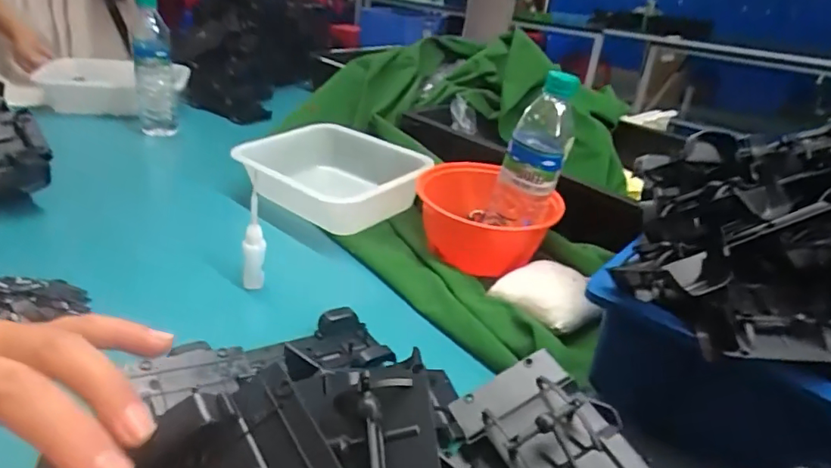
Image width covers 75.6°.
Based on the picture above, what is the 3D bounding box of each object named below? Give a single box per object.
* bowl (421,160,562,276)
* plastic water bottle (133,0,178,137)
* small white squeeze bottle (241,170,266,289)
[{"bbox_3d":[0.085,-0.010,0.663,0.166,0.110,0.173,5,28,-3],"label":"bowl"},{"bbox_3d":[-0.429,-0.270,0.876,0.056,0.214,0.061,-9,31,-28],"label":"plastic water bottle"},{"bbox_3d":[-0.162,0.000,0.539,0.022,0.117,0.019,2,7,-8],"label":"small white squeeze bottle"}]

